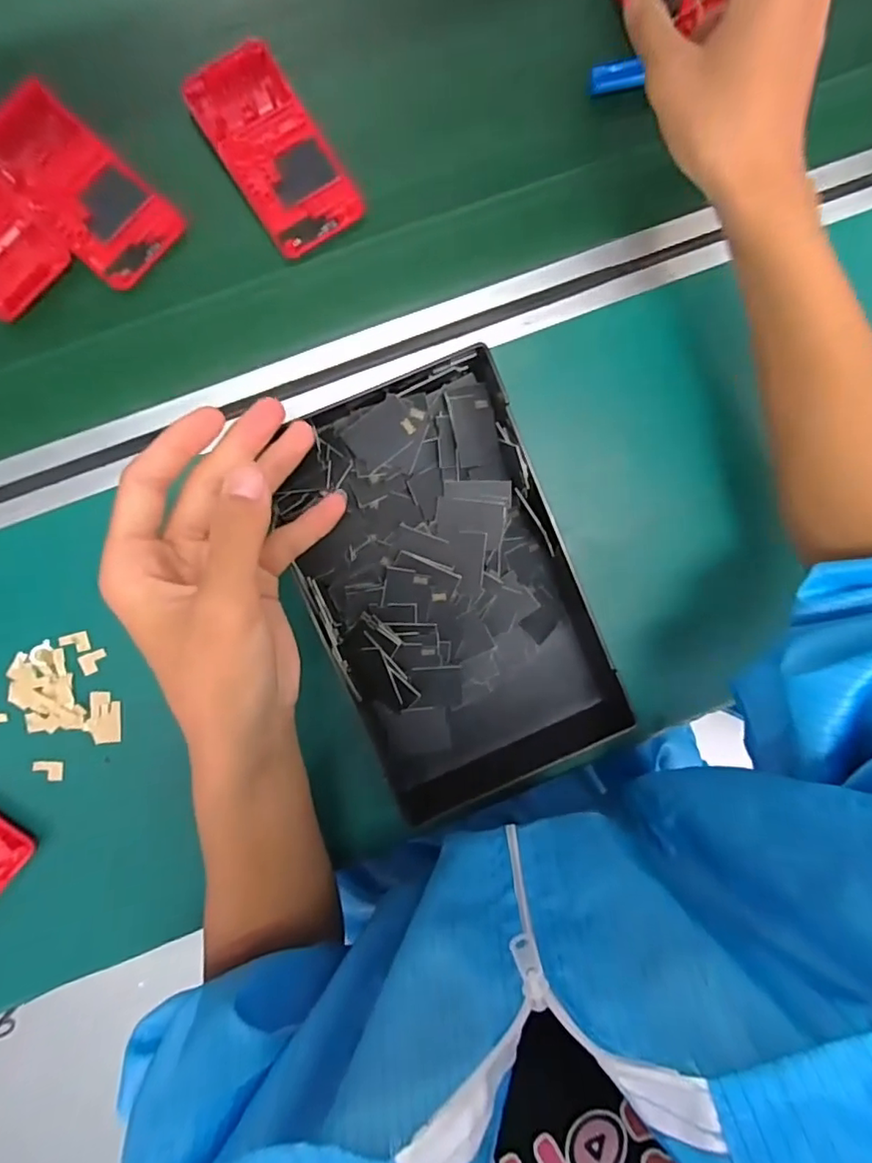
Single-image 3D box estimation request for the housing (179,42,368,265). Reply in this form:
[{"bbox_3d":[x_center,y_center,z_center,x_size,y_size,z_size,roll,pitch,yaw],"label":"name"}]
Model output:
[{"bbox_3d":[-0.106,-0.280,0.375,0.061,0.010,0.129,-34,95,-3],"label":"housing"}]

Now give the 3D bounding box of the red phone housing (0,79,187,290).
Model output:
[{"bbox_3d":[-0.226,-0.249,0.366,0.123,0.005,0.062,42,88,-6],"label":"red phone housing"}]

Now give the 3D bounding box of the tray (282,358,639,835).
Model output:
[{"bbox_3d":[0.013,0.015,0.382,0.167,0.030,0.277,-25,105,-8],"label":"tray"}]

